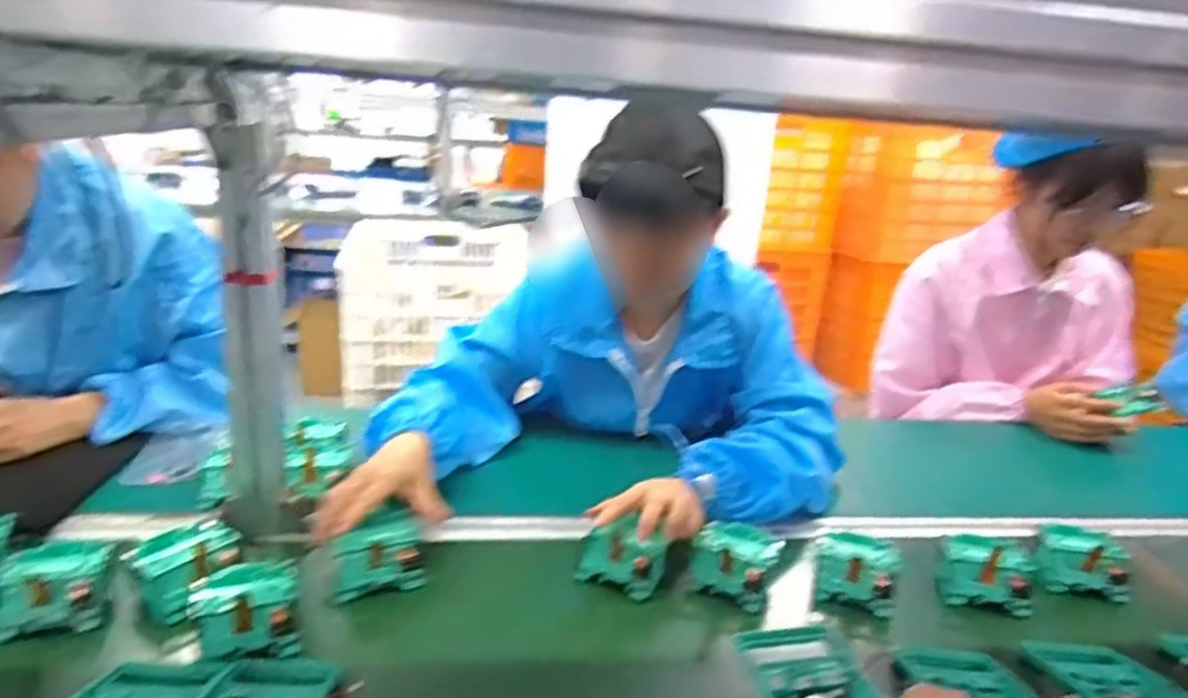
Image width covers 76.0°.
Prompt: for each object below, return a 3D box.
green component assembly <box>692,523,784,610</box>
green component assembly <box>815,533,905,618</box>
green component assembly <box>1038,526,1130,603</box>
[{"bbox_3d":[0.134,0.206,0.737,0.079,0.046,0.077,7,17,13],"label":"green component assembly"},{"bbox_3d":[0.255,0.215,0.743,0.080,0.047,0.079,8,18,16],"label":"green component assembly"},{"bbox_3d":[0.496,0.227,0.773,0.085,0.061,0.065,12,19,26],"label":"green component assembly"}]

